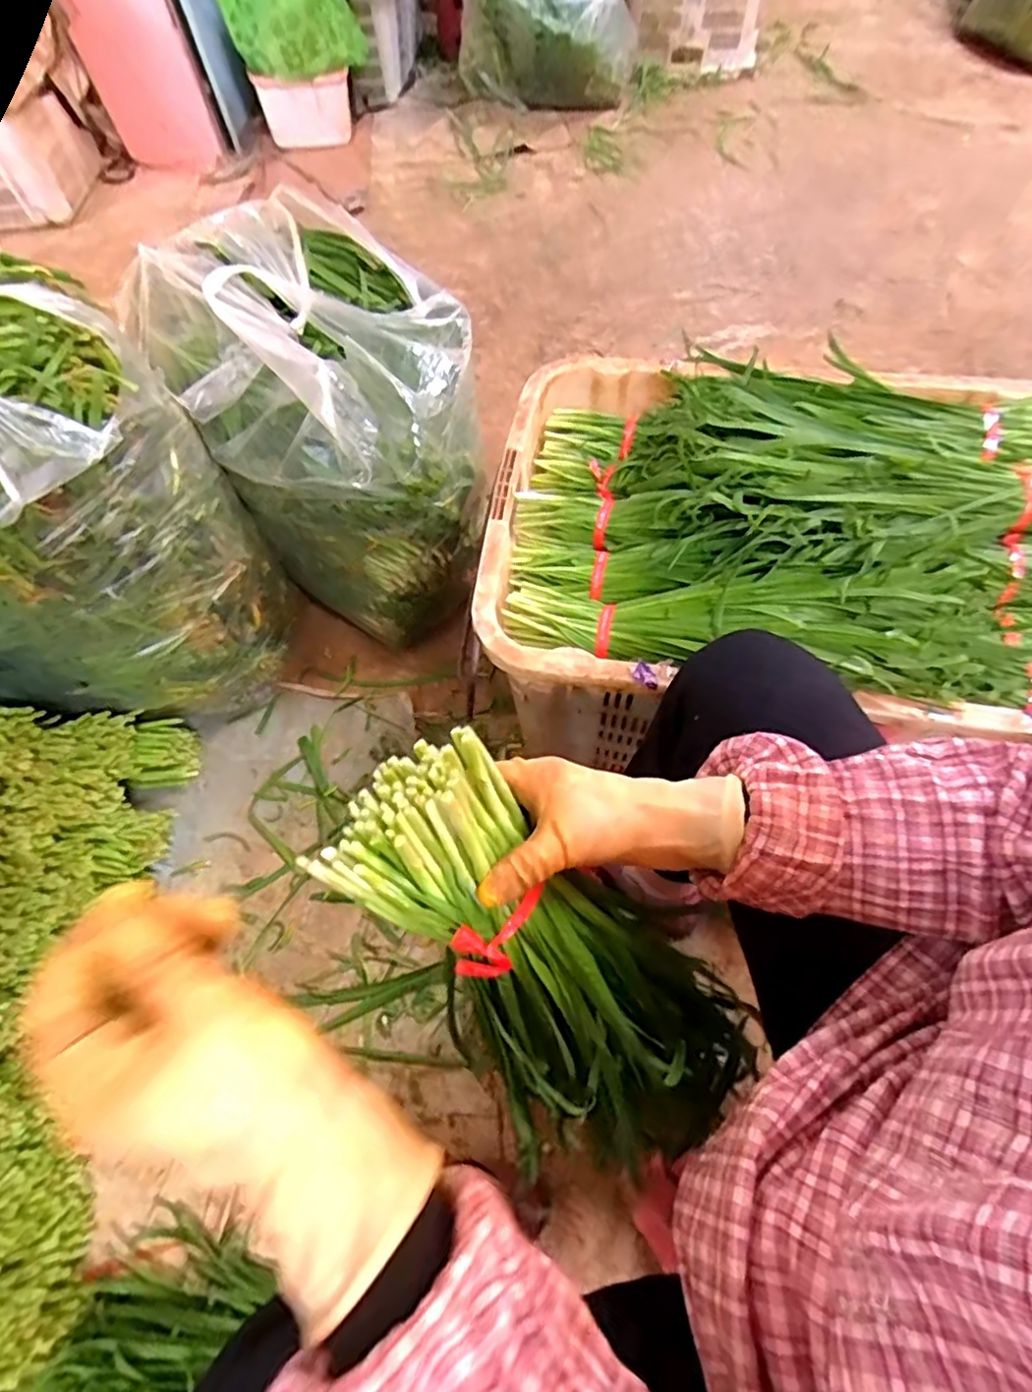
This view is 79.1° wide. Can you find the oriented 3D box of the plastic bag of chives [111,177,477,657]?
[{"bbox_3d":[-0.260,-0.387,0.914,0.484,0.370,0.340,40,70,21],"label":"plastic bag of chives"}]

